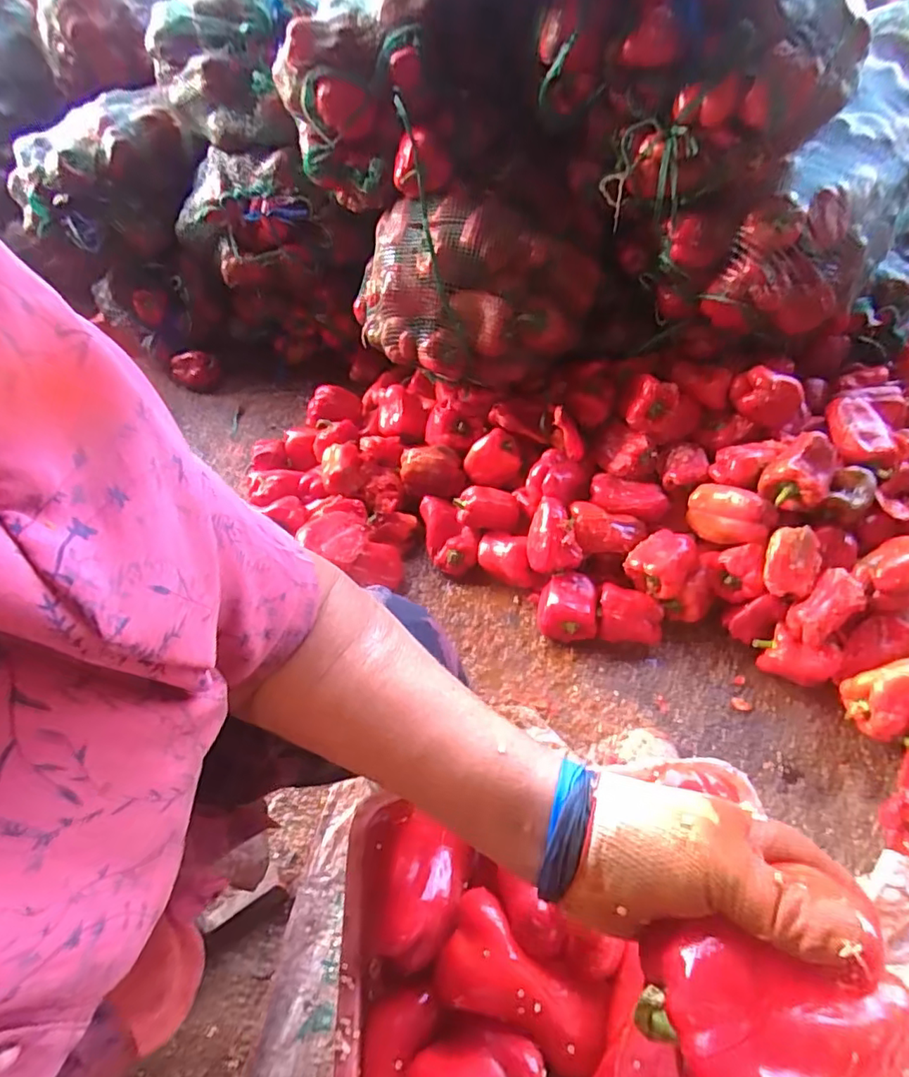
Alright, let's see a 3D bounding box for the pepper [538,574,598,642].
[{"bbox_3d":[0.180,0.108,0.895,0.092,0.064,0.085,5,51,8],"label":"pepper"}]

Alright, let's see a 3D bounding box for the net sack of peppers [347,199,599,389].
[{"bbox_3d":[0.020,-0.419,0.968,0.431,0.247,0.218,5,51,8],"label":"net sack of peppers"}]

